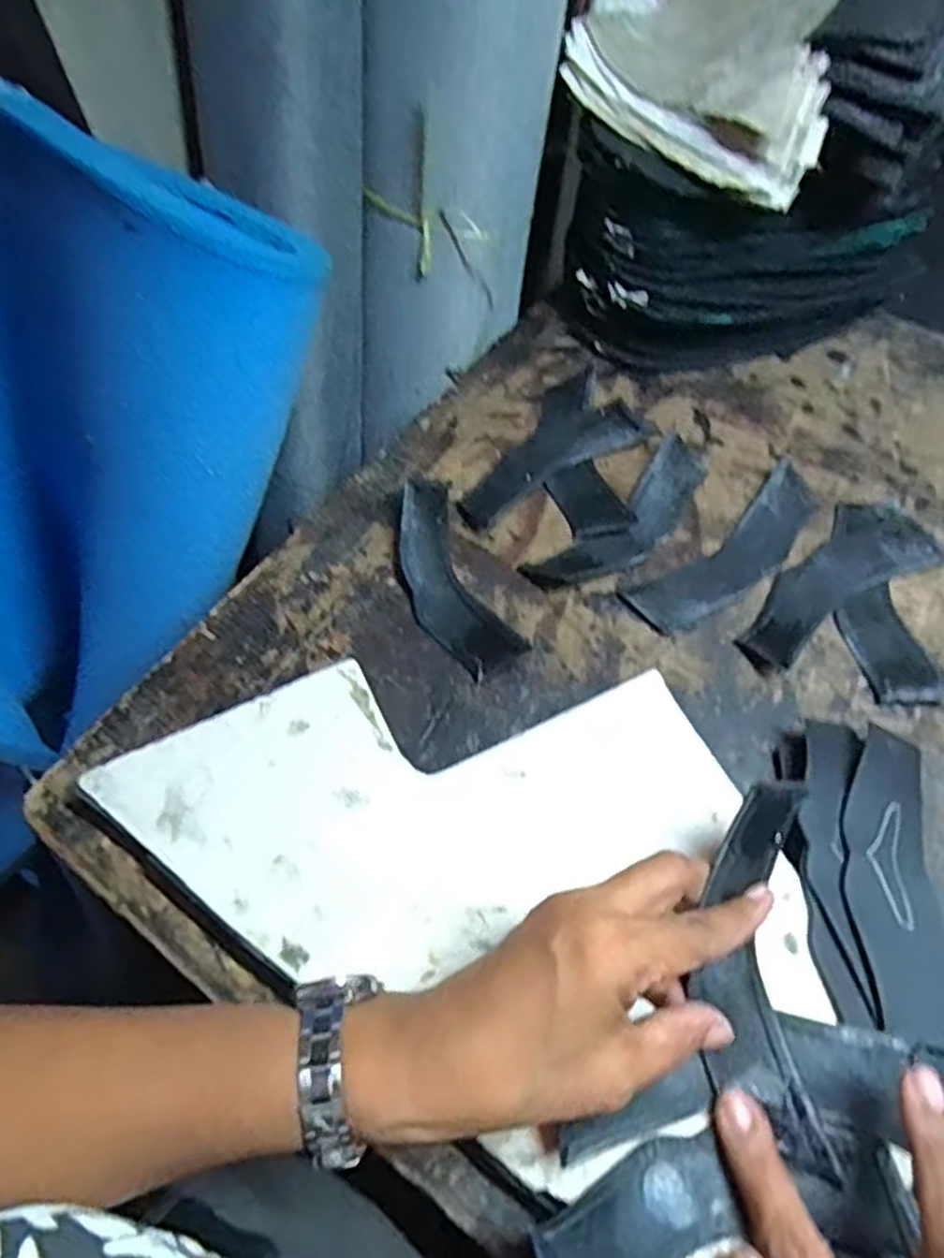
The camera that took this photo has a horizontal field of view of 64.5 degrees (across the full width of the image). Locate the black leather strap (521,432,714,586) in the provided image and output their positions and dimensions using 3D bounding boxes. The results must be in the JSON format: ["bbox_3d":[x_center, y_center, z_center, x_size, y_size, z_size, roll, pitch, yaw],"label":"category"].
[{"bbox_3d":[0.096,-0.067,0.456,0.136,0.016,0.045,-39,65,-19],"label":"black leather strap"}]

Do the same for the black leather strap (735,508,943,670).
[{"bbox_3d":[0.209,-0.026,0.430,0.141,0.010,0.045,-30,62,-15],"label":"black leather strap"}]

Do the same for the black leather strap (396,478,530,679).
[{"bbox_3d":[-0.015,-0.032,0.434,0.047,0.024,0.129,-22,60,-10],"label":"black leather strap"}]

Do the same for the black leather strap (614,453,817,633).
[{"bbox_3d":[0.153,-0.045,0.441,0.136,0.015,0.043,-35,63,-17],"label":"black leather strap"}]

